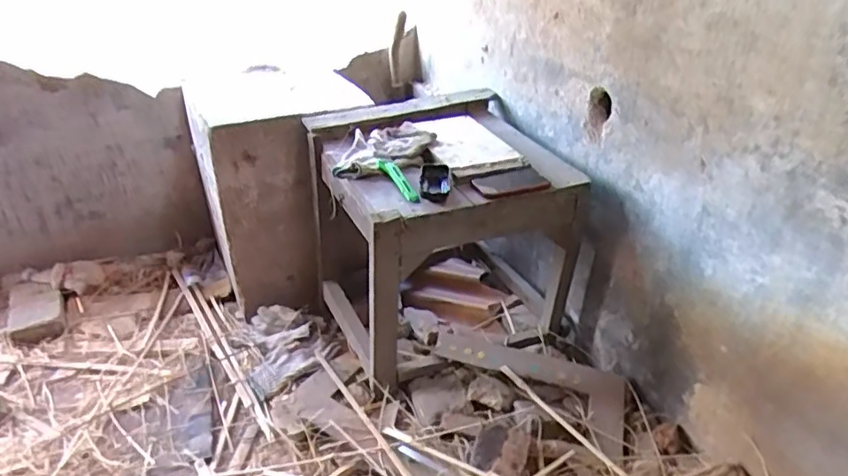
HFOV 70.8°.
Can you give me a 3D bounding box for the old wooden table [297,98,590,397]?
[{"bbox_3d":[0.044,-0.013,1.298,0.468,0.439,0.443,-14,32,-18],"label":"old wooden table"}]

